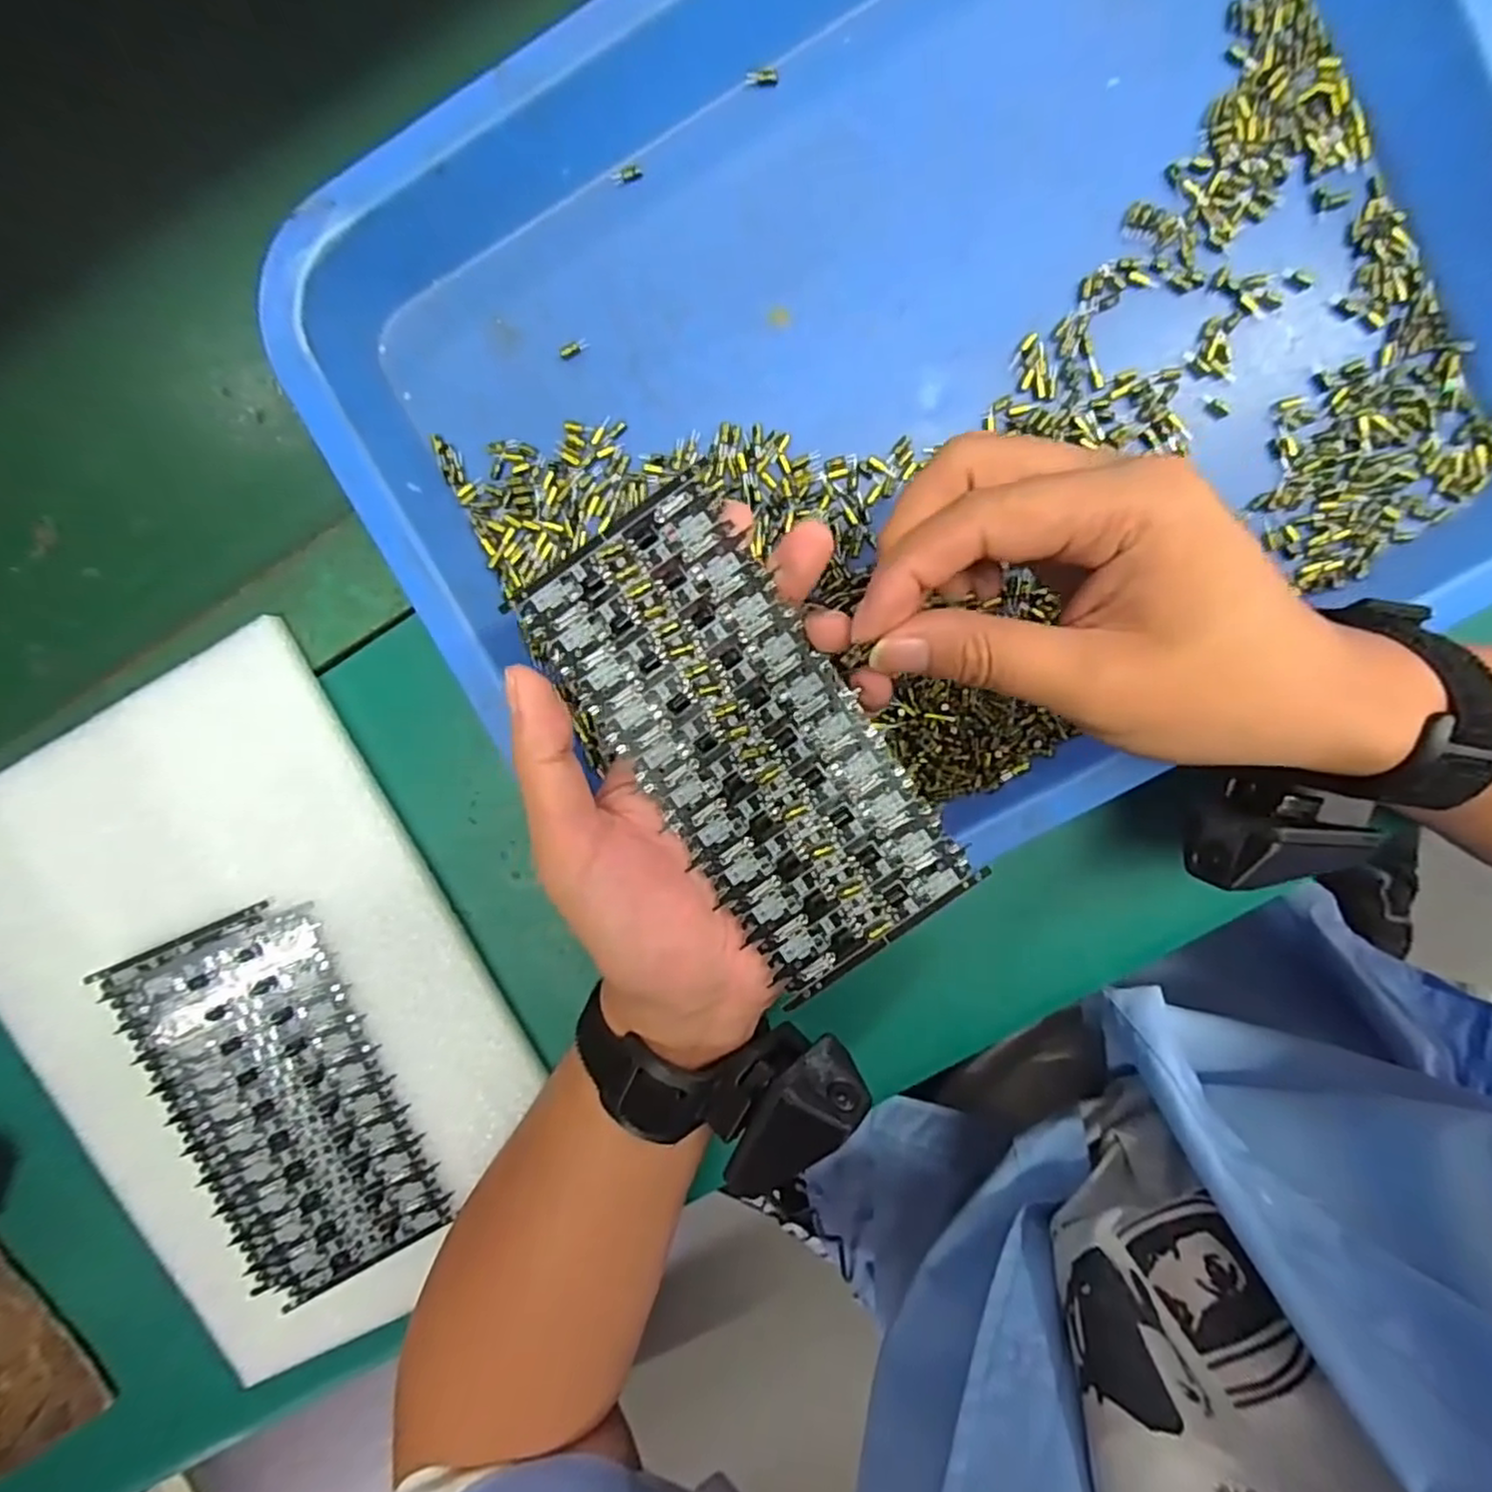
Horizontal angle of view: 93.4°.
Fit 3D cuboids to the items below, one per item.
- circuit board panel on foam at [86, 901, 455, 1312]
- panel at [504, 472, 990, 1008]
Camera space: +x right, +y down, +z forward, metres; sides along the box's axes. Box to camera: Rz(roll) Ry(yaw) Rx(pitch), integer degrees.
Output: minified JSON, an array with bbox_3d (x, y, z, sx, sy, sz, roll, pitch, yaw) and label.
[{"bbox_3d":[-0.210,0.160,0.318,0.089,0.008,0.169,-23,93,-10],"label":"circuit board panel on foam"},{"bbox_3d":[0.000,-0.002,0.233,0.072,0.006,0.164,-36,91,6],"label":"panel"}]

